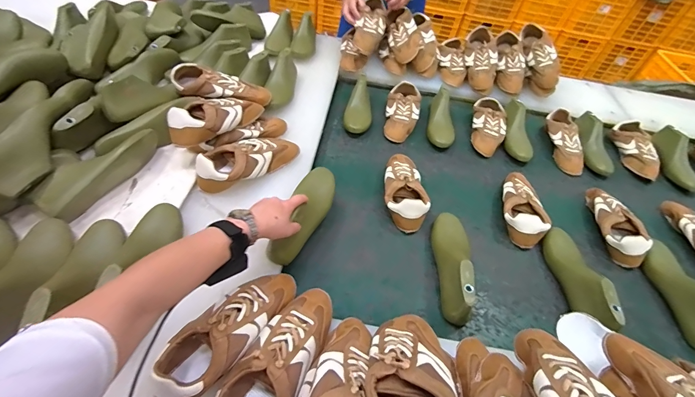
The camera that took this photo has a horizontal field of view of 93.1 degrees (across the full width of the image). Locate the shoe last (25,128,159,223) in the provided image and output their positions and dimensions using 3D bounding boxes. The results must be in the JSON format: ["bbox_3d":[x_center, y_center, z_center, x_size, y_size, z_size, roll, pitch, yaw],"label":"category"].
[{"bbox_3d":[-0.502,-0.064,0.673,0.080,0.067,0.247,26,52,15],"label":"shoe last"}]

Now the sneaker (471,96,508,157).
[{"bbox_3d":[0.441,-0.225,1.024,0.102,0.063,0.230,14,50,5],"label":"sneaker"}]

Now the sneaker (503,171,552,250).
[{"bbox_3d":[0.430,0.014,0.813,0.102,0.068,0.225,12,50,4],"label":"sneaker"}]

